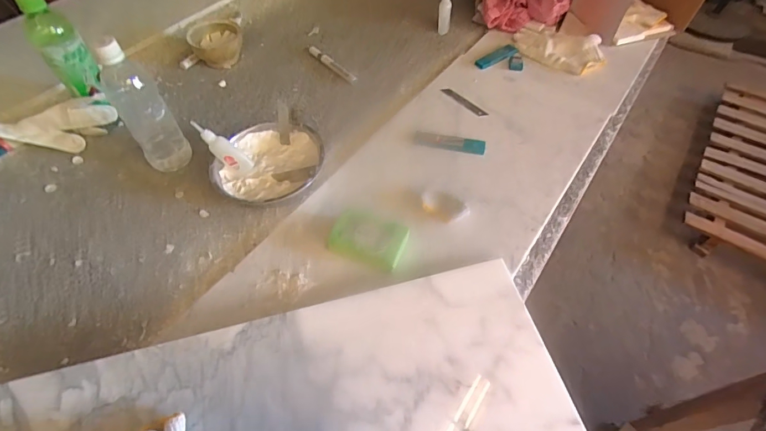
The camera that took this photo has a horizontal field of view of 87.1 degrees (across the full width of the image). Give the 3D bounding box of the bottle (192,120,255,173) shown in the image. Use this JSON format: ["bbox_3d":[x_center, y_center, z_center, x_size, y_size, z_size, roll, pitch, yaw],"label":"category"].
[{"bbox_3d":[-0.231,-0.096,0.578,0.097,0.024,0.021,42,54,-19],"label":"bottle"}]

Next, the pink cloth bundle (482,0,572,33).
[{"bbox_3d":[0.291,-0.439,0.828,0.157,0.080,0.078,9,57,6],"label":"pink cloth bundle"}]

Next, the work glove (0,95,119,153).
[{"bbox_3d":[-0.515,-0.137,0.641,0.164,0.062,0.048,-18,56,-14],"label":"work glove"}]

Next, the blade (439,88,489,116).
[{"bbox_3d":[0.147,-0.204,0.724,0.017,0.006,0.095,-38,63,-25],"label":"blade"}]

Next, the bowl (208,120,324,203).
[{"bbox_3d":[-0.164,-0.072,0.601,0.161,0.046,0.147,0,54,-1],"label":"bowl"}]

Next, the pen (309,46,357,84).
[{"bbox_3d":[-0.100,-0.296,0.787,0.022,0.015,0.145,-37,62,-24],"label":"pen"}]

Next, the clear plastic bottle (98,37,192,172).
[{"bbox_3d":[-0.340,-0.152,0.570,0.063,0.197,0.057,-30,60,-21],"label":"clear plastic bottle"}]

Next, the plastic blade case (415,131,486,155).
[{"bbox_3d":[0.108,-0.117,0.652,0.112,0.011,0.033,11,54,7],"label":"plastic blade case"}]

